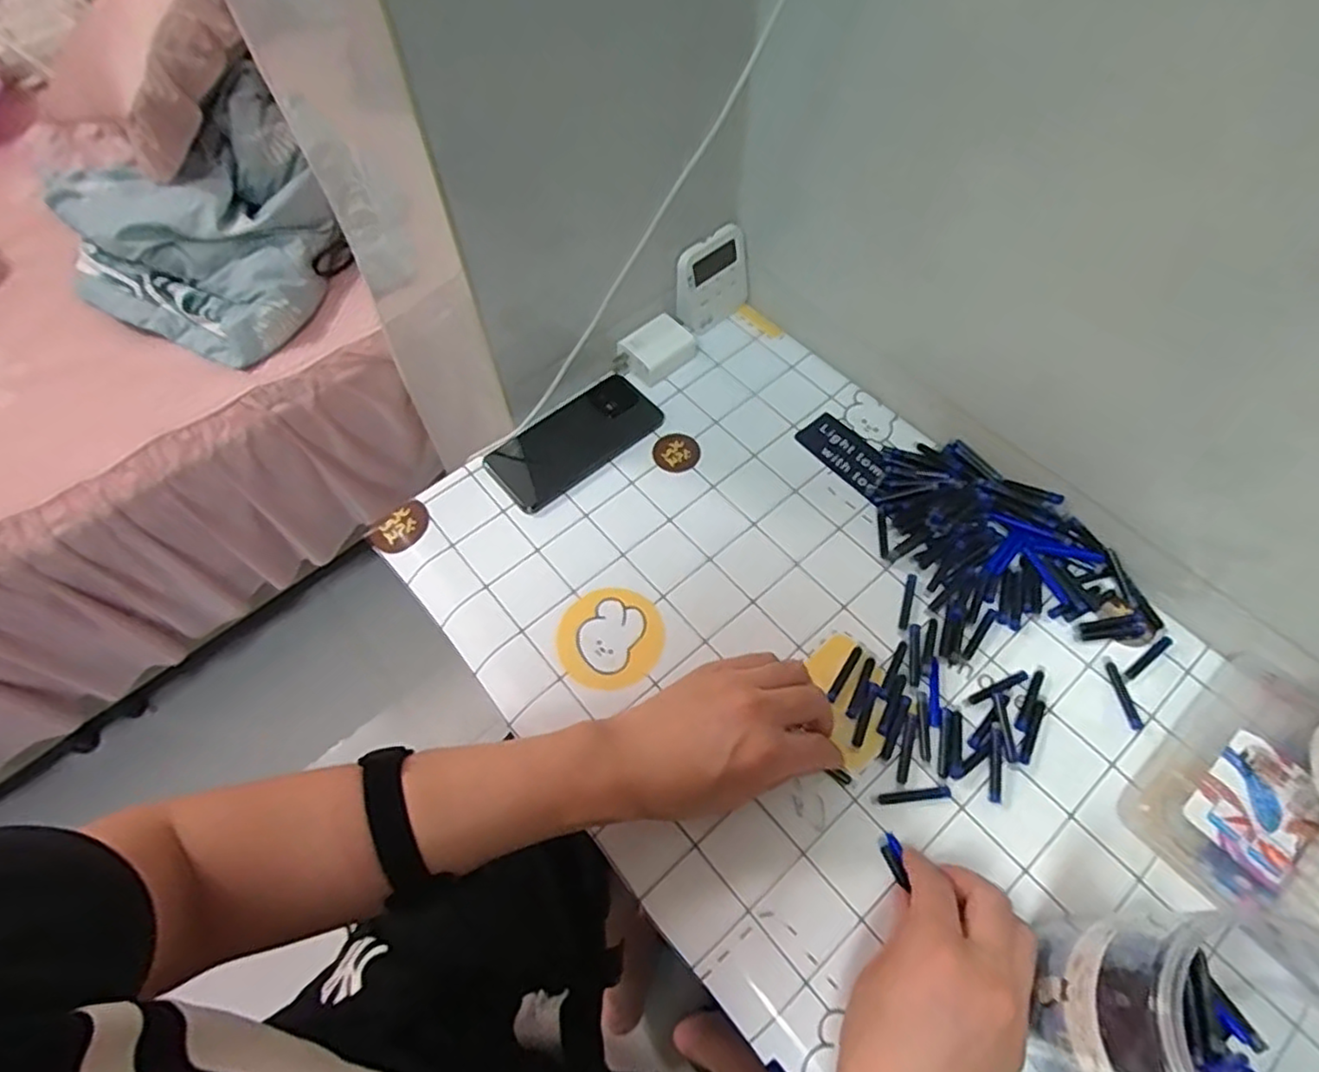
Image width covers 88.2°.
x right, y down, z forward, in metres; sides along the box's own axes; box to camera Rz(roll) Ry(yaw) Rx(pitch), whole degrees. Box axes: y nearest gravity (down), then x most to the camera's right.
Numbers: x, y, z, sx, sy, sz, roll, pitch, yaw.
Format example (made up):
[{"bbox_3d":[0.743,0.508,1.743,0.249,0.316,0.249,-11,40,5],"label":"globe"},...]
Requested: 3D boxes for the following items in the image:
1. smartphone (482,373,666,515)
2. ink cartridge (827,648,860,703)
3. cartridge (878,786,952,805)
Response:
[{"bbox_3d":[-0.072,-0.084,0.583,0.148,0.008,0.072,-38,67,-16],"label":"smartphone"},{"bbox_3d":[0.132,0.097,0.483,0.007,0.004,0.045,31,67,17],"label":"ink cartridge"},{"bbox_3d":[0.167,0.169,0.443,0.047,0.004,0.008,-7,62,-2],"label":"cartridge"}]

